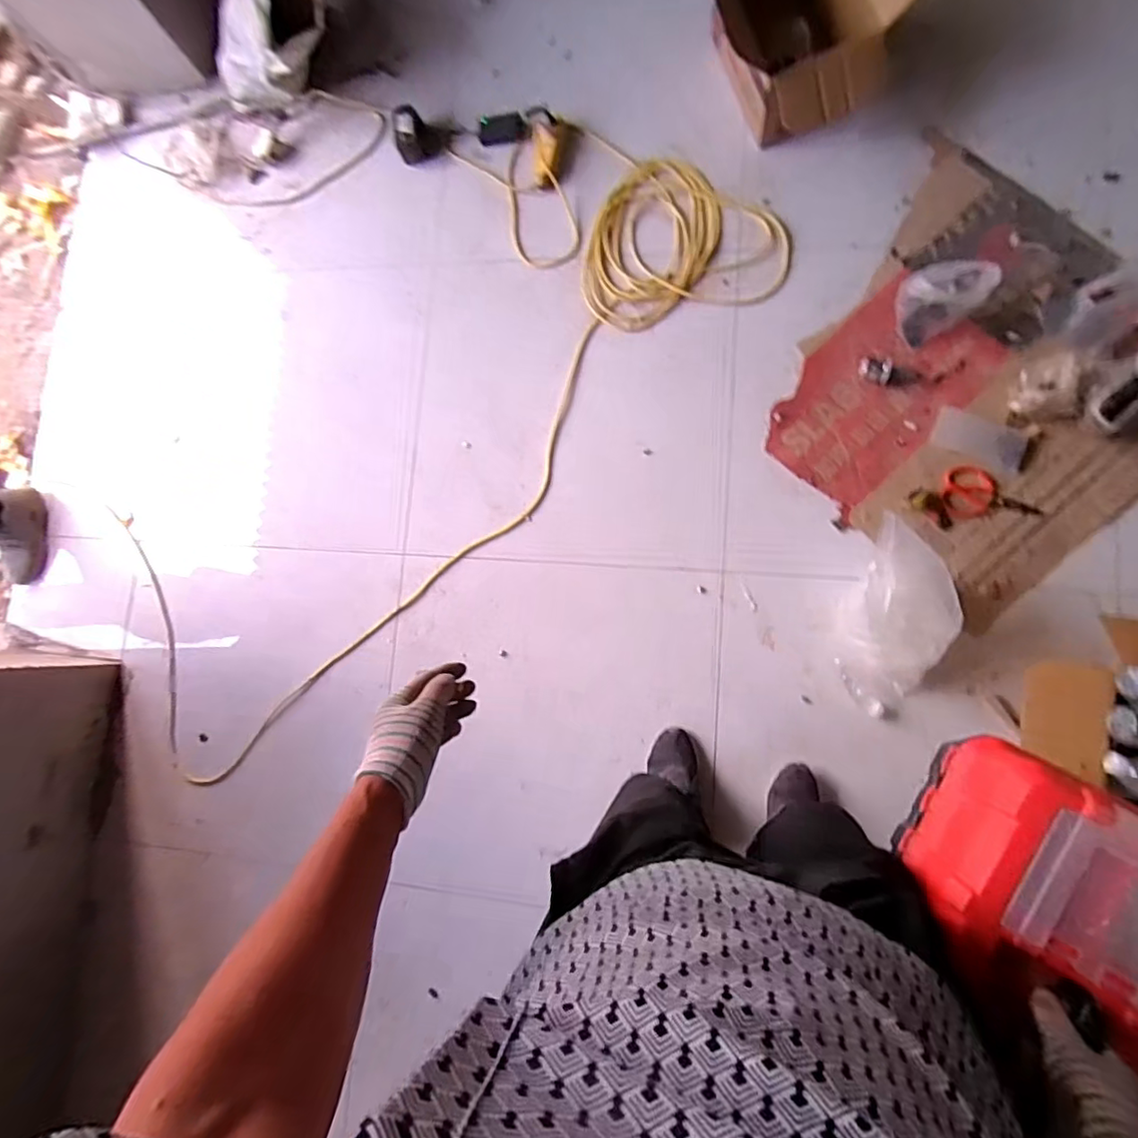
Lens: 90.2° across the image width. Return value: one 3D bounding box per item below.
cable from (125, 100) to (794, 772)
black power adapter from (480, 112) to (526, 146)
[{"bbox_3d":[-0.406,-0.396,1.443,1.949,0.078,0.788,-42,81,1],"label":"cable"},{"bbox_3d":[-0.177,-1.168,1.504,0.119,0.025,0.065,-4,85,8],"label":"black power adapter"}]

